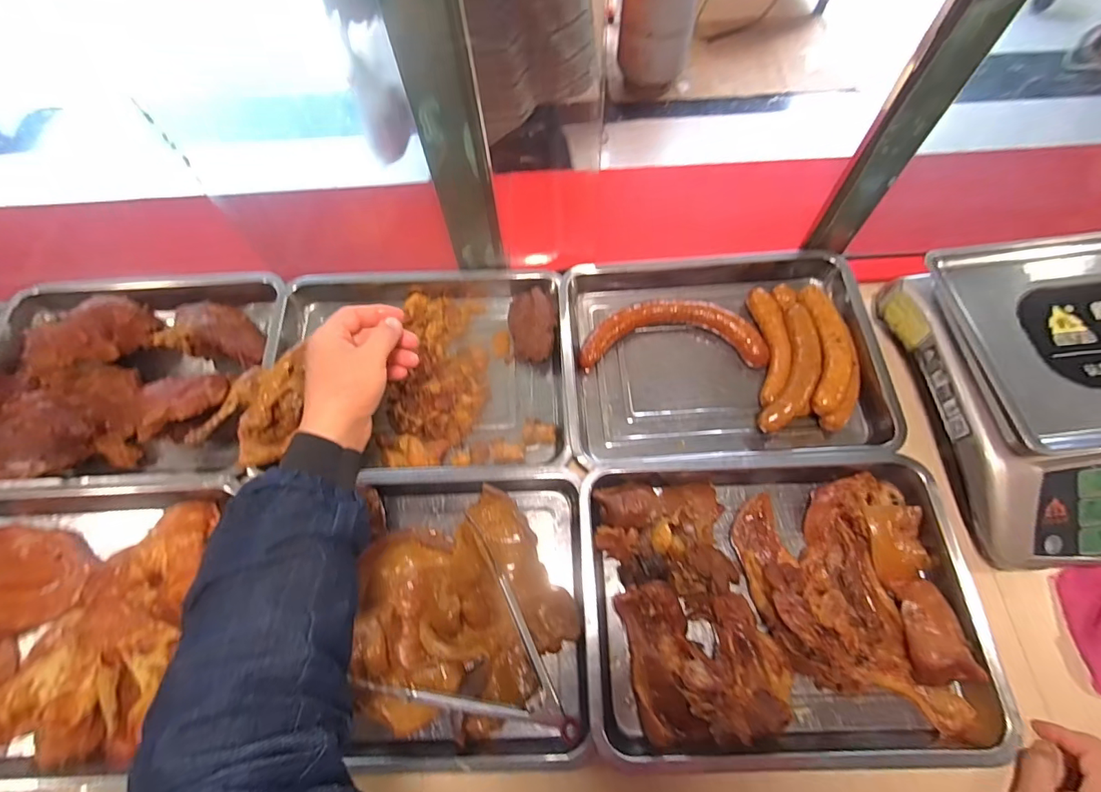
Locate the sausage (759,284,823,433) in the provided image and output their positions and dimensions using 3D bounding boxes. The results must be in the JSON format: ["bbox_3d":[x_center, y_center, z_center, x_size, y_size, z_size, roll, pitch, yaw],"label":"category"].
[{"bbox_3d":[0.299,-0.053,0.591,0.052,0.031,0.207,14,66,8],"label":"sausage"}]

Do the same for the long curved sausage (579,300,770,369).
[{"bbox_3d":[0.158,-0.079,0.631,0.230,0.033,0.083,0,65,2],"label":"long curved sausage"}]

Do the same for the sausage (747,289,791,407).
[{"bbox_3d":[0.280,-0.065,0.615,0.036,0.027,0.161,1,65,2],"label":"sausage"}]

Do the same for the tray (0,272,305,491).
[{"bbox_3d":[-0.536,-0.027,0.628,0.415,0.107,0.286,-3,65,0],"label":"tray"}]

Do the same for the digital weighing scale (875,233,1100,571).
[{"bbox_3d":[0.608,-0.014,0.533,0.336,0.103,0.359,-7,65,-2],"label":"digital weighing scale"}]

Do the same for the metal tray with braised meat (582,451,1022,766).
[{"bbox_3d":[0.229,0.200,0.490,0.381,0.066,0.285,-2,65,1],"label":"metal tray with braised meat"}]

